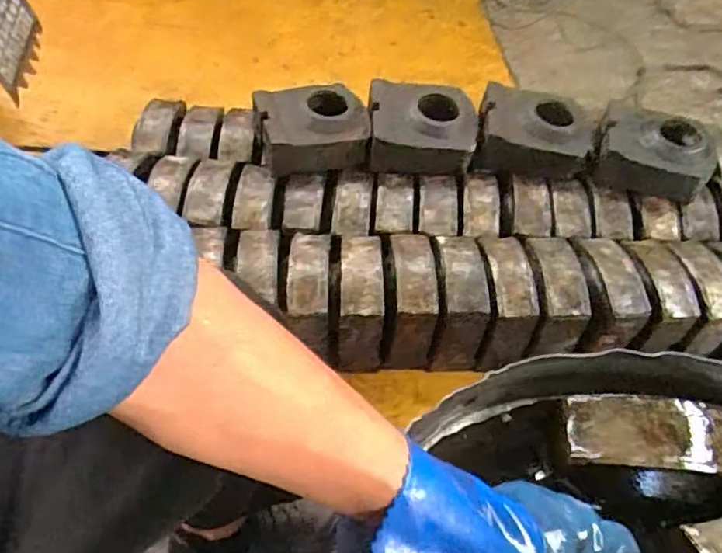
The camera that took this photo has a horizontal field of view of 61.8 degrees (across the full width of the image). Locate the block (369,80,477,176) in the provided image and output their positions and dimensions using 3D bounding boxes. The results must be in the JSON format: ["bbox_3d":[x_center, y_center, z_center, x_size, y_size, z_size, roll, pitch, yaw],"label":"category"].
[{"bbox_3d":[0.106,-0.265,1.070,0.181,0.087,0.153,2,50,-1],"label":"block"}]

